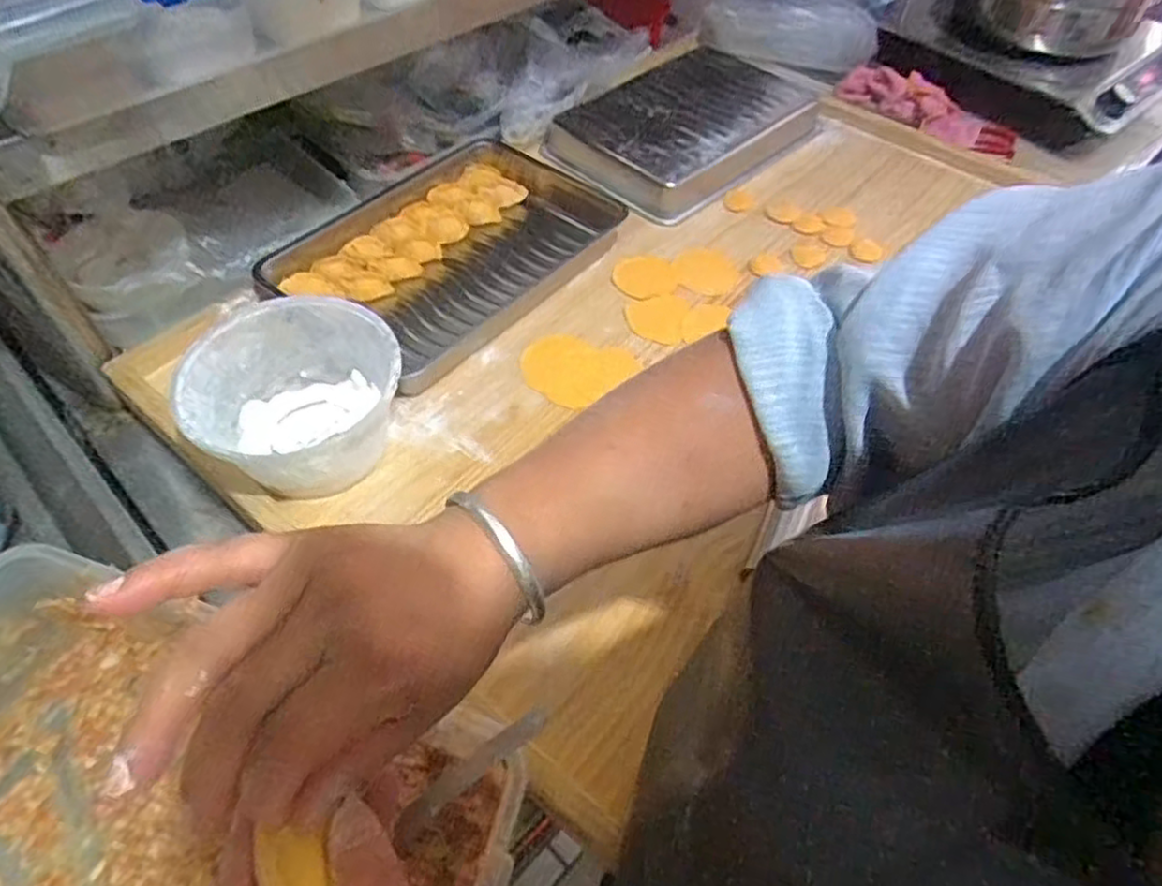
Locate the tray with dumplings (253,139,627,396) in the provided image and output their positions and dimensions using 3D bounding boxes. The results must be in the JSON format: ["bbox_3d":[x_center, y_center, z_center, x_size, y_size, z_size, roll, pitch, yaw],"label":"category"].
[{"bbox_3d":[-0.134,-0.209,0.734,0.229,0.036,0.335,35,60,22],"label":"tray with dumplings"}]

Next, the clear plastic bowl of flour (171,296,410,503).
[{"bbox_3d":[-0.222,-0.029,0.564,0.157,0.094,0.143,1,53,-1],"label":"clear plastic bowl of flour"}]

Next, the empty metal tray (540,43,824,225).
[{"bbox_3d":[0.130,-0.412,0.891,0.238,0.046,0.335,37,61,23],"label":"empty metal tray"}]

